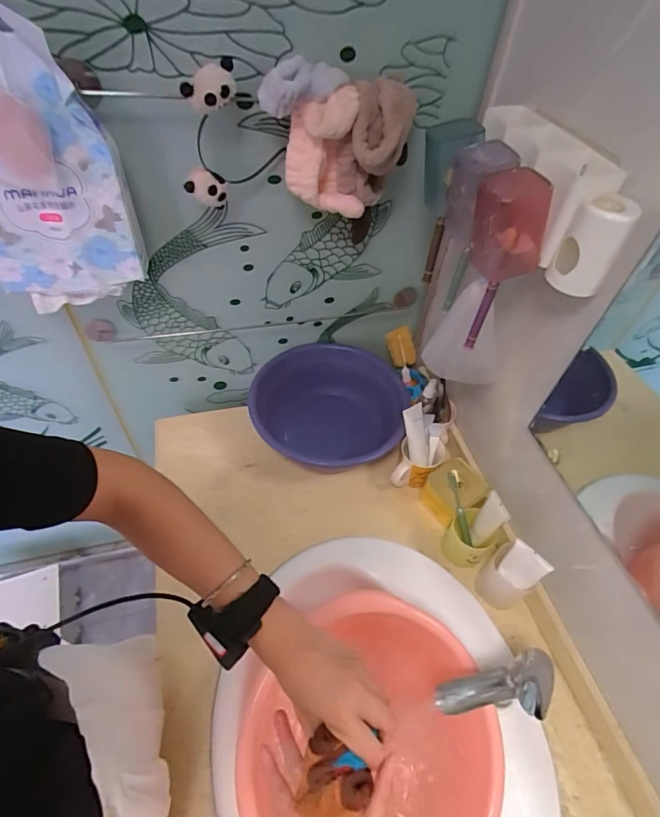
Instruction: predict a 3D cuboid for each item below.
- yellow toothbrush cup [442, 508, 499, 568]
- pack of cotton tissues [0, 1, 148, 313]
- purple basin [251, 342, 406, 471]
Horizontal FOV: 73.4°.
[{"bbox_3d":[0.244,0.227,0.778,0.065,0.096,0.080,-23,55,-22],"label":"yellow toothbrush cup"},{"bbox_3d":[-0.393,-0.310,0.599,0.207,0.330,0.085,-7,51,-10],"label":"pack of cotton tissues"},{"bbox_3d":[-0.005,-0.015,0.955,0.340,0.130,0.260,21,51,13],"label":"purple basin"}]

